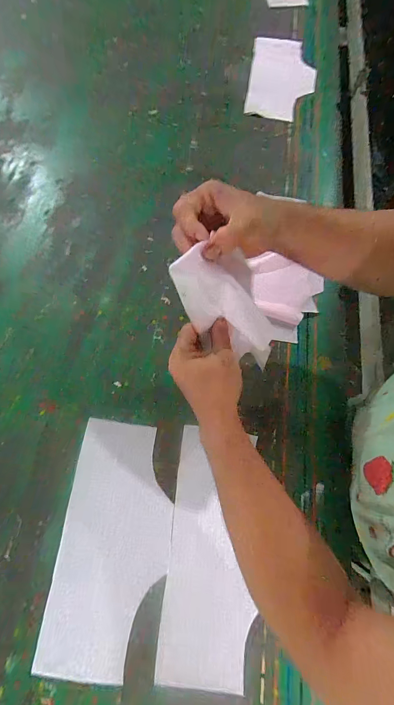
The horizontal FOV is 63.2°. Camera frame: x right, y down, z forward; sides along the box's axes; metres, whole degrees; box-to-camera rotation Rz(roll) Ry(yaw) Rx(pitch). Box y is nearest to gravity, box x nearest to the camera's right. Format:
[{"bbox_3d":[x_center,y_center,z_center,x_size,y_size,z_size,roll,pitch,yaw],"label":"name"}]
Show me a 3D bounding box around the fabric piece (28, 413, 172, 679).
[{"bbox_3d":[-0.114,0.259,0.450,0.149,0.009,0.307,6,71,1],"label":"fabric piece"}]

